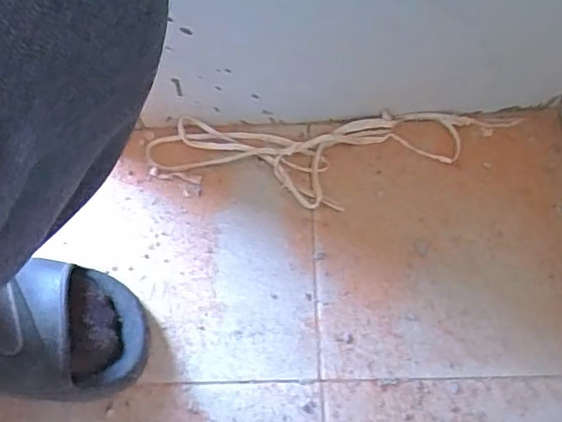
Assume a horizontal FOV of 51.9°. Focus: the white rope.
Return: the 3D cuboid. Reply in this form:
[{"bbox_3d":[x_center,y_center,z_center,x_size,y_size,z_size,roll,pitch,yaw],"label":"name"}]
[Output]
[{"bbox_3d":[0.052,-0.047,0.547,0.351,0.010,0.092,-2,66,-3],"label":"white rope"}]

